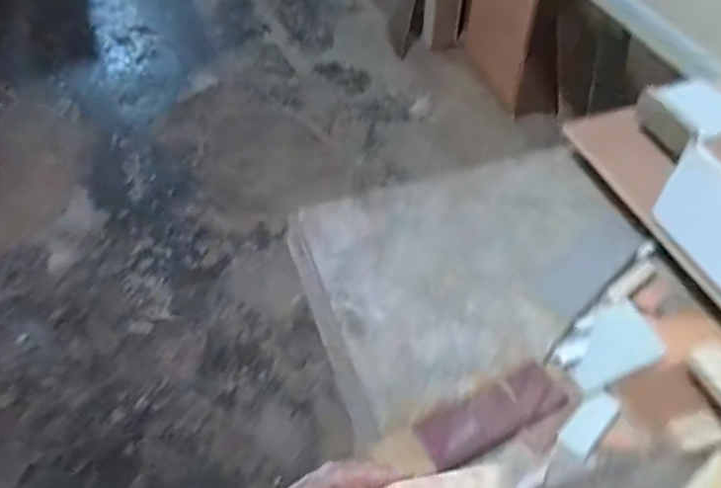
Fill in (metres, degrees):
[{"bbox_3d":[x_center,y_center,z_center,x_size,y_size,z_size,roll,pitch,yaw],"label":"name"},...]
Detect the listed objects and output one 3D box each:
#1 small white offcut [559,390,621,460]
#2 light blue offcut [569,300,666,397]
[{"bbox_3d":[0.228,0.176,0.592,0.073,0.009,0.029,-36,59,-27],"label":"small white offcut"},{"bbox_3d":[0.263,0.112,0.640,0.110,0.012,0.066,-22,57,-15],"label":"light blue offcut"}]

